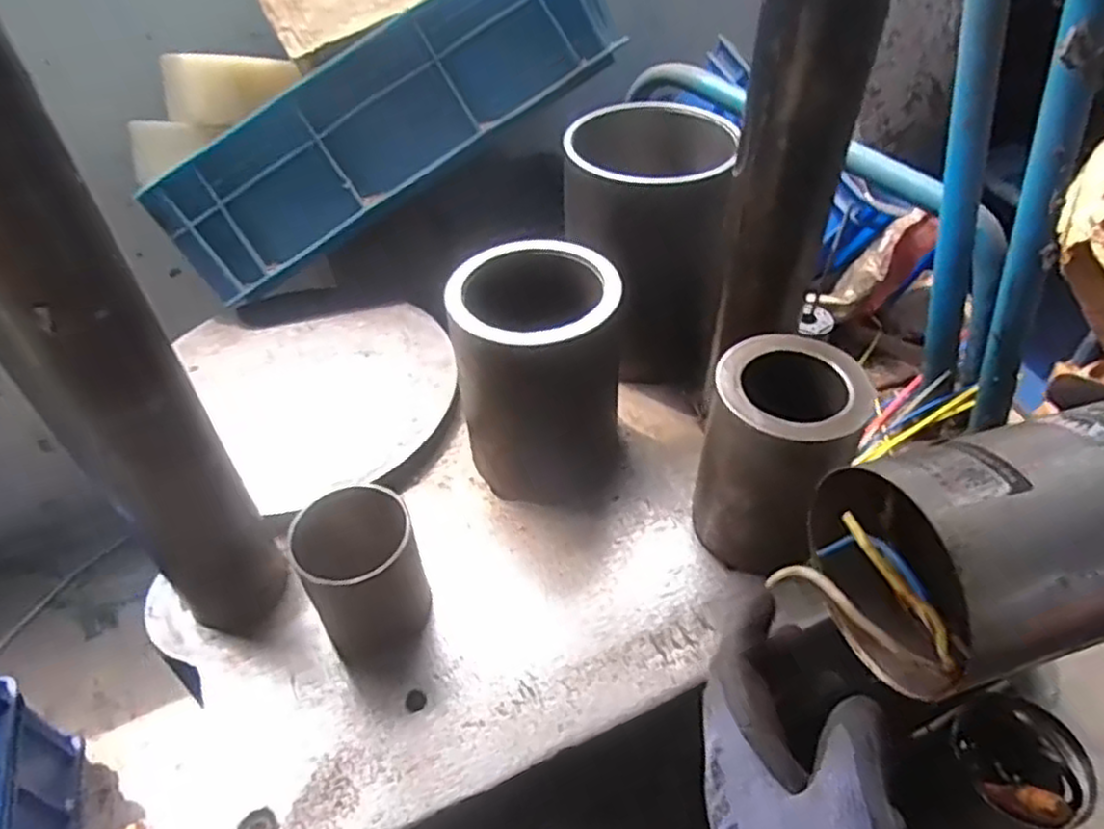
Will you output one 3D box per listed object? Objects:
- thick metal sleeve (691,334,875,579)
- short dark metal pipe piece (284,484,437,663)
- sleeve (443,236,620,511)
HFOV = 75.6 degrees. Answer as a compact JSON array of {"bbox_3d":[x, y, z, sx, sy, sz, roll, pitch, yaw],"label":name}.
[{"bbox_3d":[0.141,0.030,0.454,0.082,0.140,0.084,-1,45,1],"label":"thick metal sleeve"},{"bbox_3d":[-0.112,0.098,0.434,0.068,0.089,0.064,-1,45,1],"label":"short dark metal pipe piece"},{"bbox_3d":[-0.006,-0.022,0.500,0.117,0.158,0.100,-2,45,0],"label":"sleeve"}]

